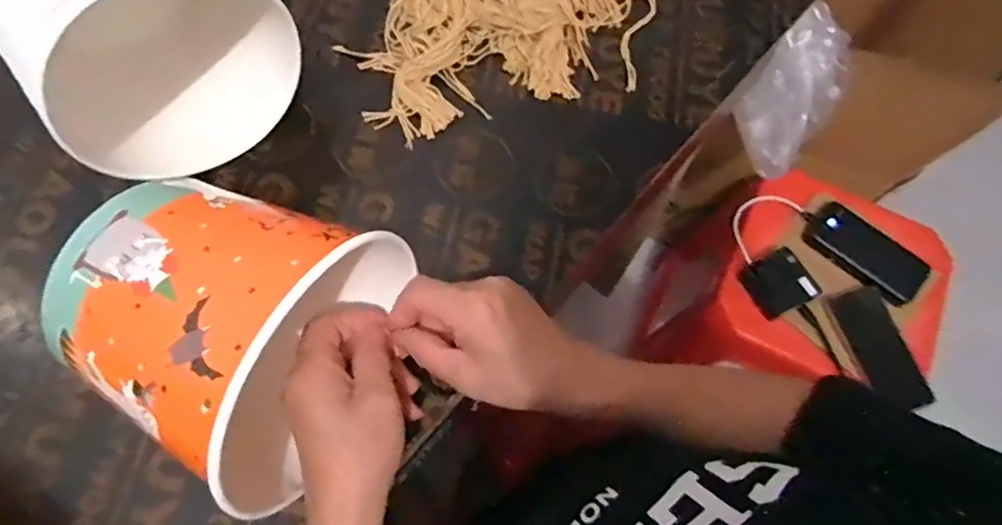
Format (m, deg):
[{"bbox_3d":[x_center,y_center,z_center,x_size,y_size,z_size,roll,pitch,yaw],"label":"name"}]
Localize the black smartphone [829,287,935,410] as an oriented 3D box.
[{"bbox_3d":[0.482,0.107,0.743,0.075,0.011,0.152,-18,70,-9],"label":"black smartphone"}]

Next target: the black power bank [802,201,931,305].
[{"bbox_3d":[0.486,-0.016,0.779,0.153,0.016,0.075,43,73,14],"label":"black power bank"}]

